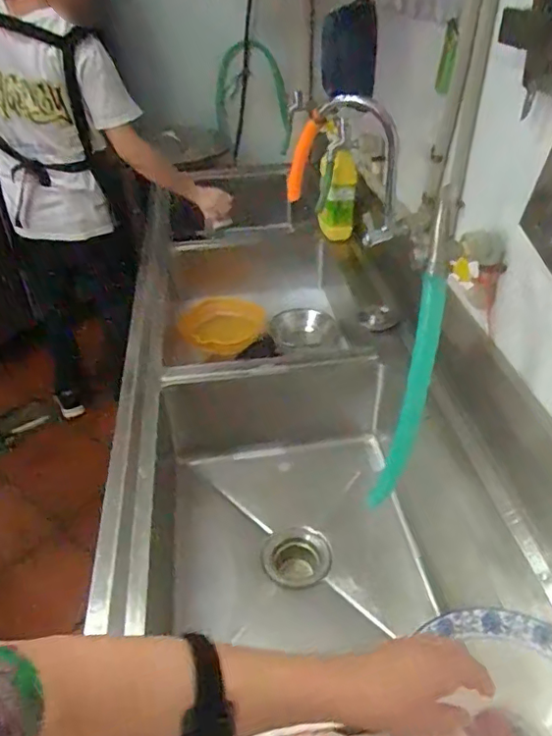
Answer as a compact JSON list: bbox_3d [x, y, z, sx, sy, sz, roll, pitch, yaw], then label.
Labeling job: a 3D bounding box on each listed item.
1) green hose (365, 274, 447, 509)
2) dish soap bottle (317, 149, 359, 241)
[{"bbox_3d":[0.146,0.040,0.619,0.027,0.282,0.077,26,46,32],"label":"green hose"},{"bbox_3d":[0.146,-0.403,1.315,0.081,0.214,0.041,5,38,10],"label":"dish soap bottle"}]

